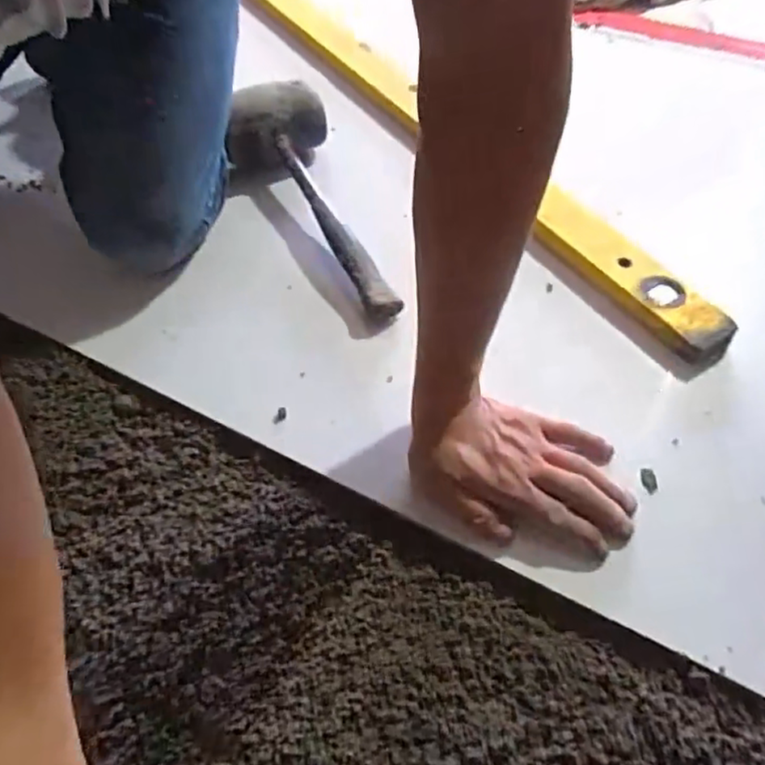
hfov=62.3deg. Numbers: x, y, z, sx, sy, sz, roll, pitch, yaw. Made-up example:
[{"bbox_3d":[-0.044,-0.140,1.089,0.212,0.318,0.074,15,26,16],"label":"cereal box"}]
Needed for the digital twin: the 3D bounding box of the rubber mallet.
[{"bbox_3d":[-0.083,-0.186,0.621,0.109,0.081,0.322,-15,55,-8],"label":"rubber mallet"}]

